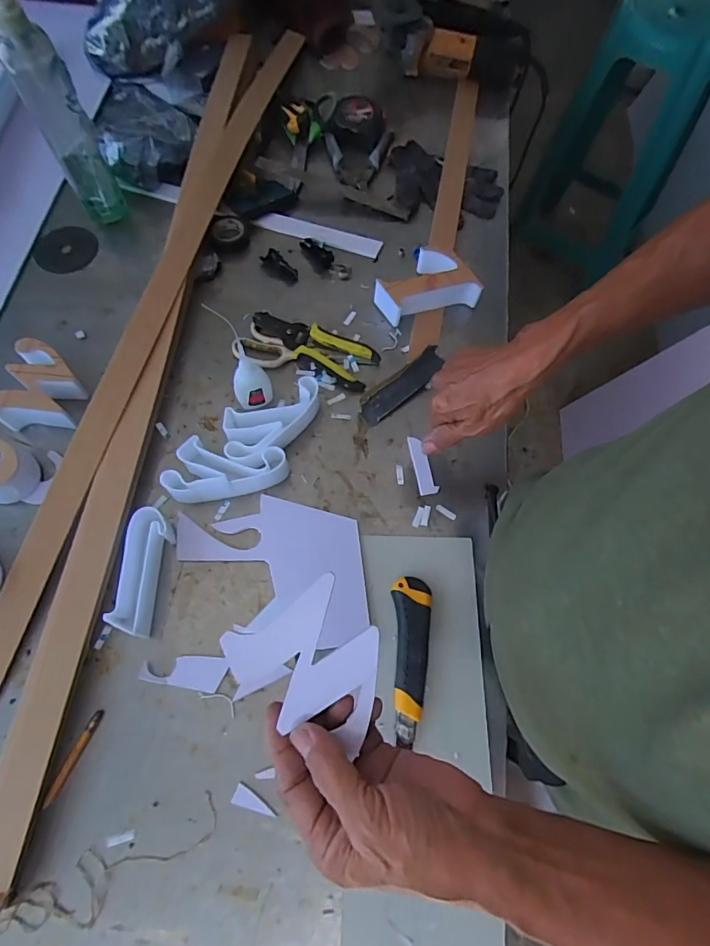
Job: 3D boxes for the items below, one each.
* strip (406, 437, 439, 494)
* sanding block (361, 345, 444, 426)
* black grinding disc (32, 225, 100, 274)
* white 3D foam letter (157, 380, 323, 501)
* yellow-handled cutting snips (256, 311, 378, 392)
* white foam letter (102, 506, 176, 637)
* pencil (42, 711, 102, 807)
[{"bbox_3d":[0.082,-0.010,0.581,0.022,0.005,0.075,-14,74,9],"label":"strip"},{"bbox_3d":[0.061,-0.112,0.612,0.129,0.027,0.034,-39,74,-15],"label":"sanding block"},{"bbox_3d":[-0.429,-0.331,0.709,0.088,0.004,0.082,0,72,0],"label":"black grinding disc"},{"bbox_3d":[-0.120,-0.034,0.570,0.098,0.041,0.209,40,72,14],"label":"white 3D foam letter"},{"bbox_3d":[-0.053,-0.173,0.639,0.169,0.025,0.065,29,70,10],"label":"yellow-handled cutting snips"},{"bbox_3d":[-0.228,0.103,0.511,0.042,0.039,0.127,8,68,2],"label":"white foam letter"},{"bbox_3d":[-0.270,0.273,0.458,0.010,0.004,0.086,21,69,7],"label":"pencil"}]

